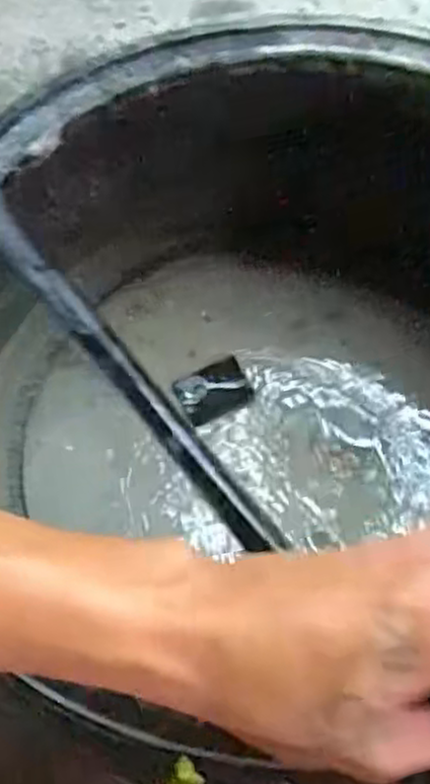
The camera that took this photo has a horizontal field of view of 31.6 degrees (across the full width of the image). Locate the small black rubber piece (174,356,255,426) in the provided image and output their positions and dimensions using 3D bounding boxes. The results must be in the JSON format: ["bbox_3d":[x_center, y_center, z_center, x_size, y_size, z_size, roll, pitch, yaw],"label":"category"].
[{"bbox_3d":[-0.001,0.000,0.776,0.071,0.014,0.059,-22,62,-10],"label":"small black rubber piece"}]

